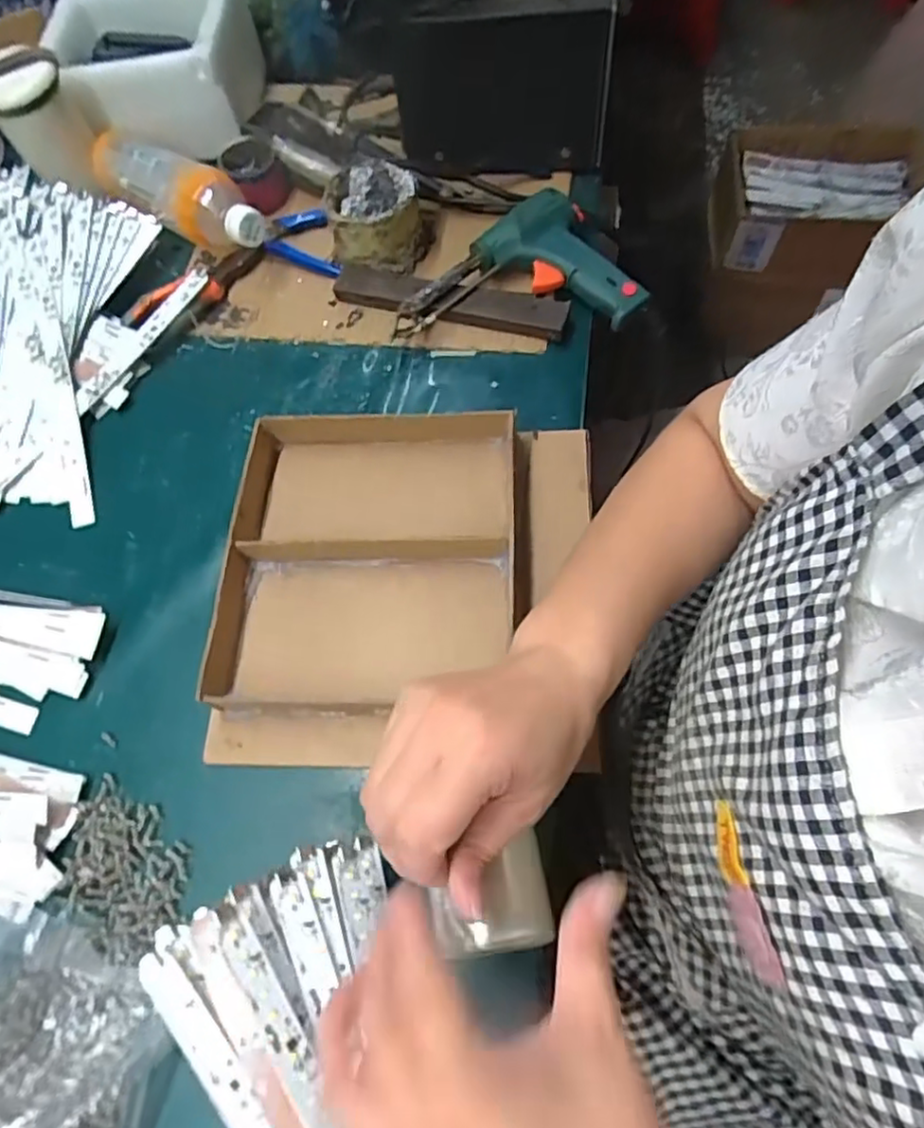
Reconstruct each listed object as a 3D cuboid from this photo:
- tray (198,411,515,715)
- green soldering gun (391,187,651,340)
[{"bbox_3d":[-0.062,-0.010,0.472,0.206,0.036,0.234,0,66,2],"label":"tray"},{"bbox_3d":[0.048,-0.257,0.555,0.198,0.053,0.111,2,67,3],"label":"green soldering gun"}]

